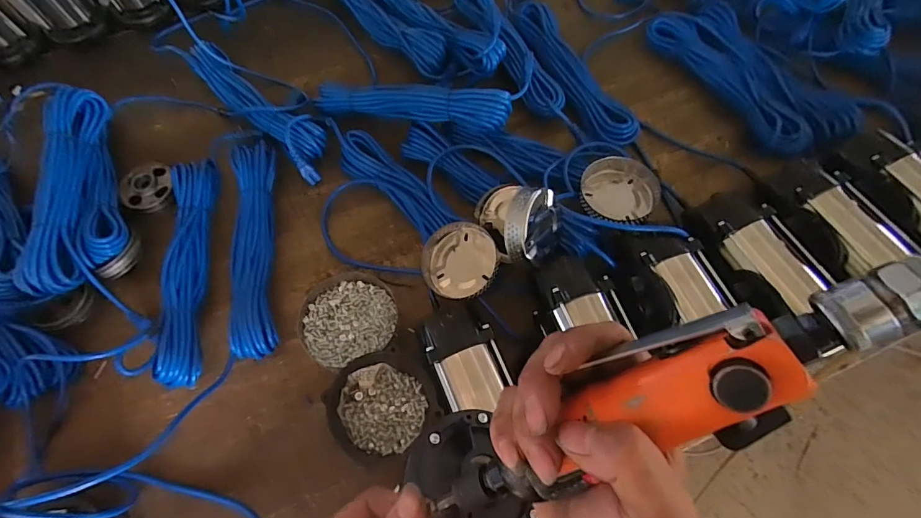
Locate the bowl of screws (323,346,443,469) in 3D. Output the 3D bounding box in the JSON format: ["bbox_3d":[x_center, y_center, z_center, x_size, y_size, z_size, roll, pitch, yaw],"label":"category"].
[{"bbox_3d":[-0.094,0.186,0.564,0.125,0.076,0.118,-1,66,1],"label":"bowl of screws"}]

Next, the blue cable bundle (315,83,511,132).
[{"bbox_3d":[-0.085,-0.249,0.709,0.331,0.063,0.064,14,67,8],"label":"blue cable bundle"}]

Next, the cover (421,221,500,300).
[{"bbox_3d":[-0.001,0.002,0.617,0.108,0.022,0.105,-7,78,18],"label":"cover"}]

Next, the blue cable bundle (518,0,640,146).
[{"bbox_3d":[0.193,-0.325,0.782,0.092,0.036,0.346,-23,67,-8],"label":"blue cable bundle"}]

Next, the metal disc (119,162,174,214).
[{"bbox_3d":[-0.507,-0.116,0.725,0.083,0.028,0.086,-1,66,1],"label":"metal disc"}]

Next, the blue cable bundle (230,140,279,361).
[{"bbox_3d":[-0.307,-0.022,0.664,0.069,0.043,0.347,-10,66,-3],"label":"blue cable bundle"}]

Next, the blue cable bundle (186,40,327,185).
[{"bbox_3d":[-0.348,-0.274,0.762,0.368,0.037,0.085,42,73,18],"label":"blue cable bundle"}]

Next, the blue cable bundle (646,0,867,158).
[{"bbox_3d":[0.495,-0.327,0.773,0.170,0.037,0.361,-24,68,-9],"label":"blue cable bundle"}]

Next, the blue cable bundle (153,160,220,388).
[{"bbox_3d":[-0.401,0.006,0.649,0.062,0.039,0.349,-7,66,-2],"label":"blue cable bundle"}]

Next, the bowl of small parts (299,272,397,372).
[{"bbox_3d":[-0.155,0.080,0.628,0.127,0.039,0.133,-1,66,1],"label":"bowl of small parts"}]

